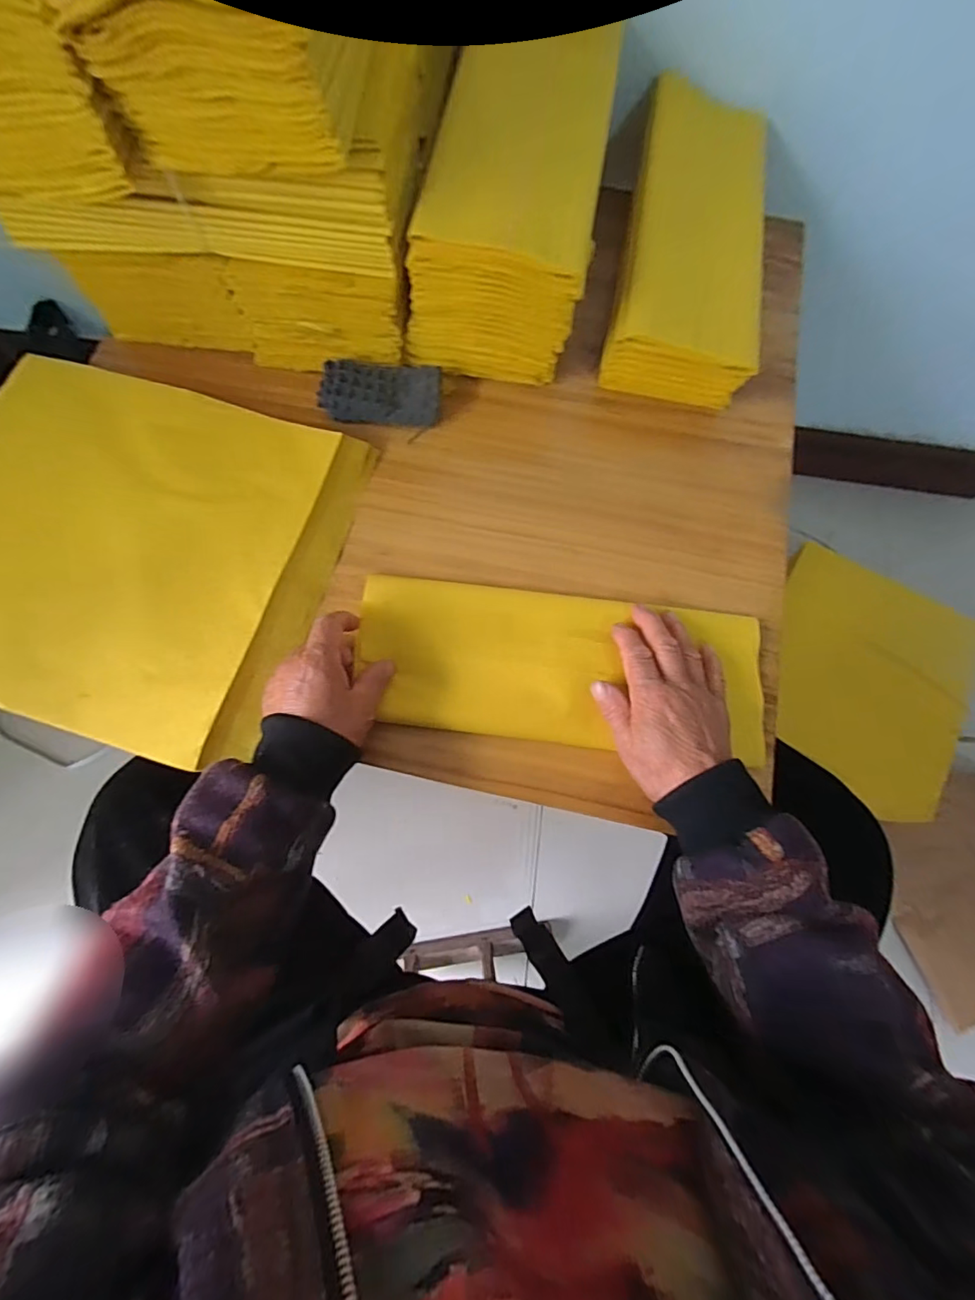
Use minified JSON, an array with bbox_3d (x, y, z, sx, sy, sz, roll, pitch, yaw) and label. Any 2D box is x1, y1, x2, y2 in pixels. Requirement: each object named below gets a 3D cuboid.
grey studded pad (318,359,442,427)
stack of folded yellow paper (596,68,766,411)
[{"bbox_3d":[-0.097,-0.236,0.475,0.108,0.022,0.056,1,74,-1],"label":"grey studded pad"},{"bbox_3d":[0.194,-0.383,0.497,0.129,0.114,0.280,10,74,2],"label":"stack of folded yellow paper"}]

